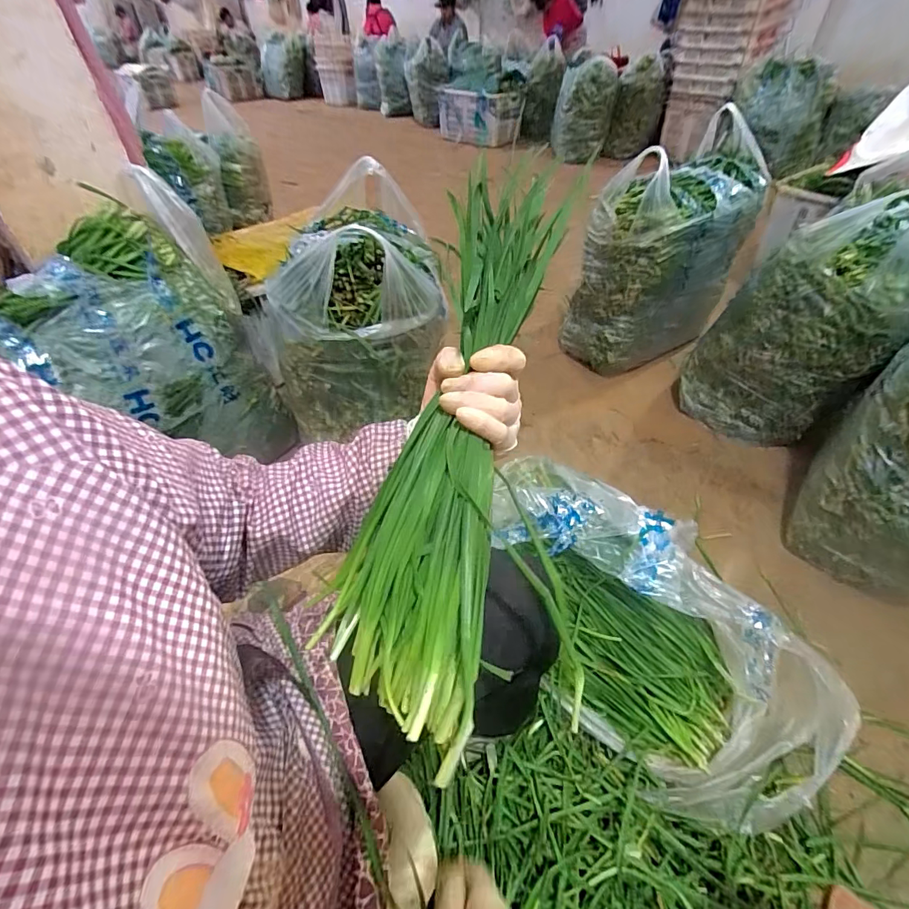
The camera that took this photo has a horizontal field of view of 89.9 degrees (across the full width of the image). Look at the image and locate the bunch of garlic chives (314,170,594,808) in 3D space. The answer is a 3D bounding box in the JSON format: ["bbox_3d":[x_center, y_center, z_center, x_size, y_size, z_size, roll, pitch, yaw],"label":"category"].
[{"bbox_3d":[-0.011,-0.017,0.361,0.136,0.071,0.420,11,80,13],"label":"bunch of garlic chives"}]

